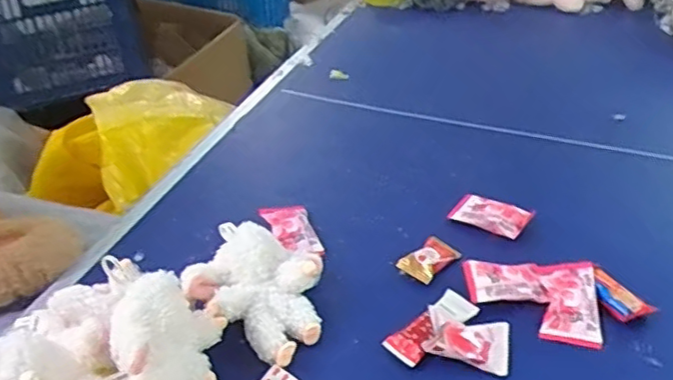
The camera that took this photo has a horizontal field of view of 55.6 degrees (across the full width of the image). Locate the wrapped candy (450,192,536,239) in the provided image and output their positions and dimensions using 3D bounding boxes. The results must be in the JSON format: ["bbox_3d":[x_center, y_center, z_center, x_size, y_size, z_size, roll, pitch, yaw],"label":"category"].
[{"bbox_3d":[0.169,0.029,0.700,0.079,0.024,0.047,20,42,27],"label":"wrapped candy"}]

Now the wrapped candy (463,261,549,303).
[{"bbox_3d":[0.161,0.087,0.608,0.074,0.025,0.041,-4,37,-1],"label":"wrapped candy"}]

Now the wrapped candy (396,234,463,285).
[{"bbox_3d":[0.095,0.069,0.647,0.034,0.020,0.067,29,47,35],"label":"wrapped candy"}]

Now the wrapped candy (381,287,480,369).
[{"bbox_3d":[0.086,0.124,0.577,0.092,0.019,0.034,-29,44,-31],"label":"wrapped candy"}]

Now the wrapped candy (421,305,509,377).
[{"bbox_3d":[0.114,0.129,0.556,0.071,0.018,0.049,8,38,13],"label":"wrapped candy"}]

